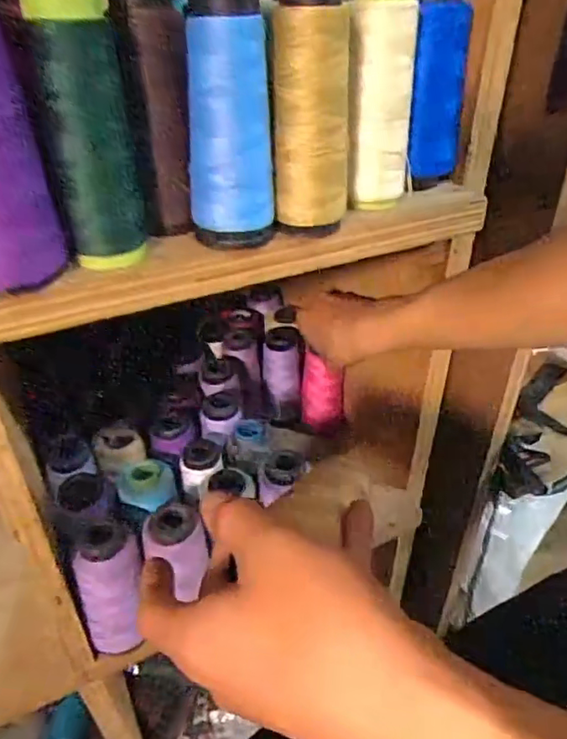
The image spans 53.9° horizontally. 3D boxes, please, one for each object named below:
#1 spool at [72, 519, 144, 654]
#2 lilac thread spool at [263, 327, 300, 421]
[{"bbox_3d":[-0.127,0.159,0.412,0.048,0.109,0.040,-16,37,-21],"label":"spool"},{"bbox_3d":[-0.003,0.005,0.623,0.038,0.097,0.034,-2,34,-3],"label":"lilac thread spool"}]

